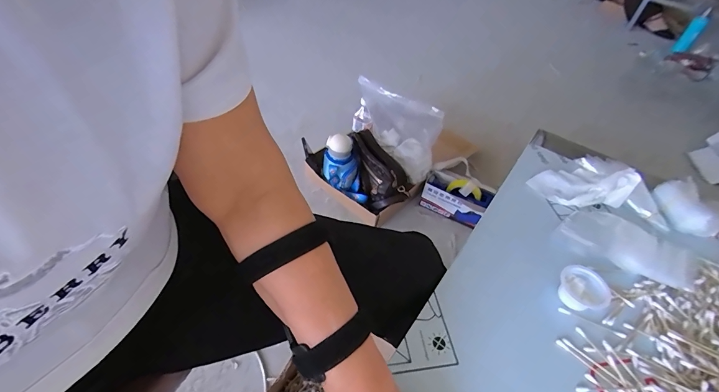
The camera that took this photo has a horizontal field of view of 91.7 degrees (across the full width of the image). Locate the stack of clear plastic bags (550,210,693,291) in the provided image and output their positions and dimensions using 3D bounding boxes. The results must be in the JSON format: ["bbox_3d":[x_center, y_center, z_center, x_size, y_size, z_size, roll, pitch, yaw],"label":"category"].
[{"bbox_3d":[0.350,0.062,0.471,0.153,0.027,0.086,20,48,11],"label":"stack of clear plastic bags"}]

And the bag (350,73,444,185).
[{"bbox_3d":[0.103,-0.221,1.072,0.317,0.249,0.087,38,53,25],"label":"bag"}]

